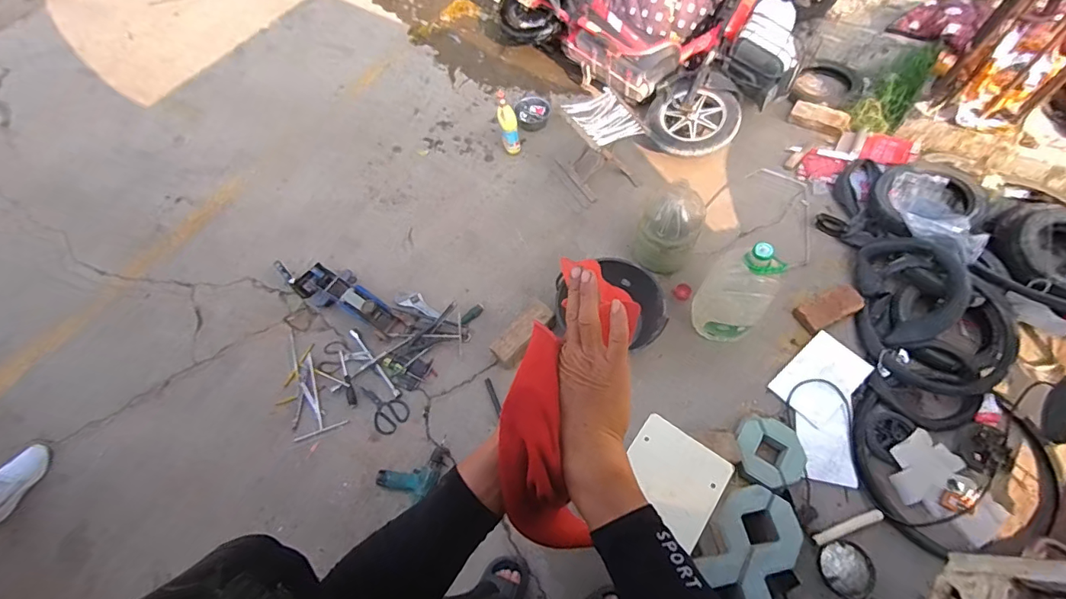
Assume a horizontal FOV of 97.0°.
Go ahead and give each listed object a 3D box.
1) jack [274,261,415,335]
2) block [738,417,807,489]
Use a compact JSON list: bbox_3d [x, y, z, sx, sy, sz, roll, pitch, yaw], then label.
[{"bbox_3d":[-0.747,-0.019,1.847,0.579,0.134,0.187,31,69,18],"label":"jack"},{"bbox_3d":[0.759,0.493,1.510,0.213,0.065,0.217,24,67,15],"label":"block"}]

